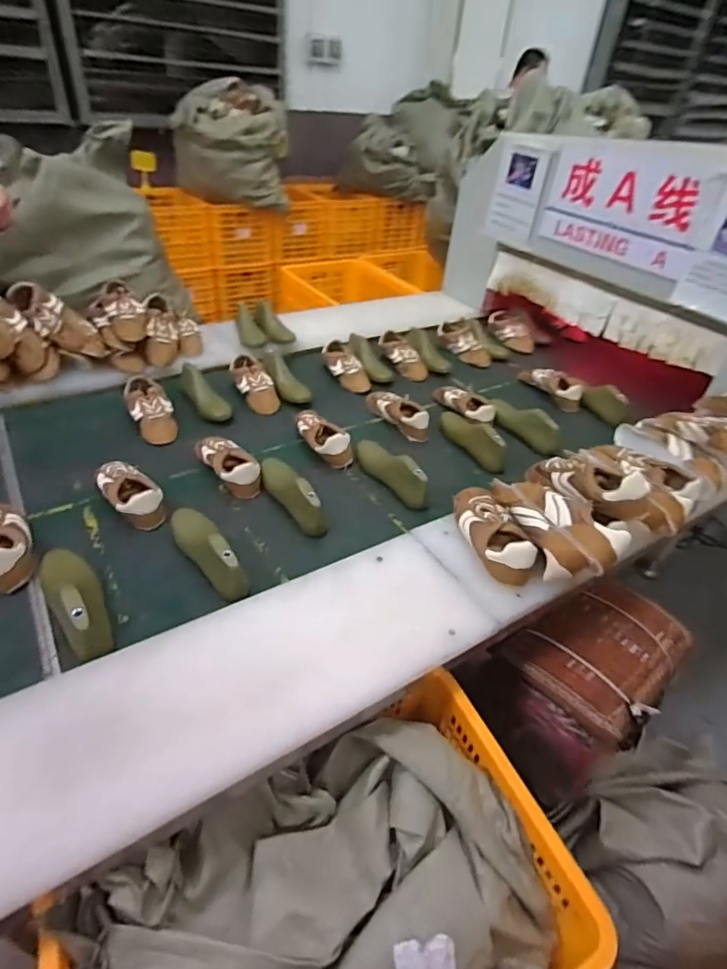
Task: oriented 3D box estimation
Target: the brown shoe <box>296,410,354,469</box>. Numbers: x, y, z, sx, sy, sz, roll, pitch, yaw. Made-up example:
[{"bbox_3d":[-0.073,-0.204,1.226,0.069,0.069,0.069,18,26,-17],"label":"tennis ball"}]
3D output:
[{"bbox_3d":[-0.105,-0.120,1.228,0.087,0.067,0.217,-19,45,-28],"label":"brown shoe"}]

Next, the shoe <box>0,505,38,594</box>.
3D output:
[{"bbox_3d":[-0.633,0.089,0.886,0.102,0.060,0.222,-22,46,-30],"label":"shoe"}]

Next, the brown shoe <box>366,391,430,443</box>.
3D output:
[{"bbox_3d":[0.091,-0.198,1.353,0.087,0.069,0.236,-20,46,-29],"label":"brown shoe"}]

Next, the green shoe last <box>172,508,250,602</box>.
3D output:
[{"bbox_3d":[-0.286,0.105,0.908,0.069,0.087,0.241,-23,47,-31],"label":"green shoe last"}]

